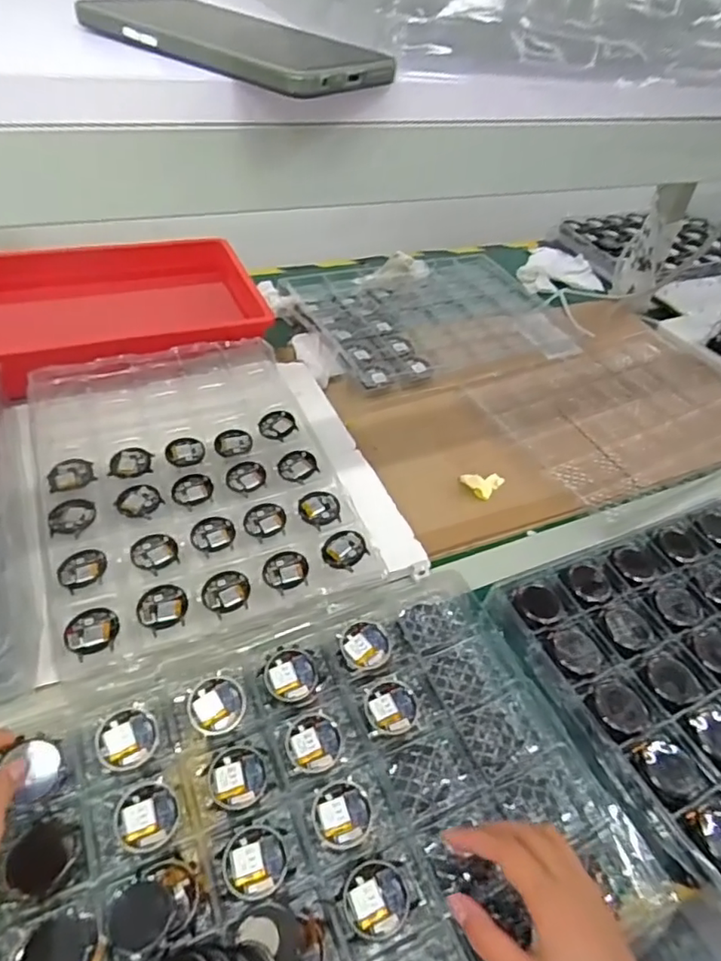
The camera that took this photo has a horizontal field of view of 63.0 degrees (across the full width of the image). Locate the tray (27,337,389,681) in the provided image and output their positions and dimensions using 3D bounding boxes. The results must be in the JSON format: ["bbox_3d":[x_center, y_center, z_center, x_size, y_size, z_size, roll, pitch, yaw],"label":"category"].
[{"bbox_3d":[-0.191,-0.015,0.655,0.295,0.028,0.425,-13,48,-21],"label":"tray"}]

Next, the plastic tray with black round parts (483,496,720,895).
[{"bbox_3d":[0.379,0.155,0.593,0.424,0.022,0.298,-16,49,-23],"label":"plastic tray with black round parts"}]

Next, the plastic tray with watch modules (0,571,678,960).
[{"bbox_3d":[-0.042,0.247,0.431,0.457,0.031,0.310,-15,48,-21],"label":"plastic tray with watch modules"}]

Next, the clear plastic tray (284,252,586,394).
[{"bbox_3d":[0.117,-0.295,1.001,0.438,0.045,0.352,-16,49,-23],"label":"clear plastic tray"}]

